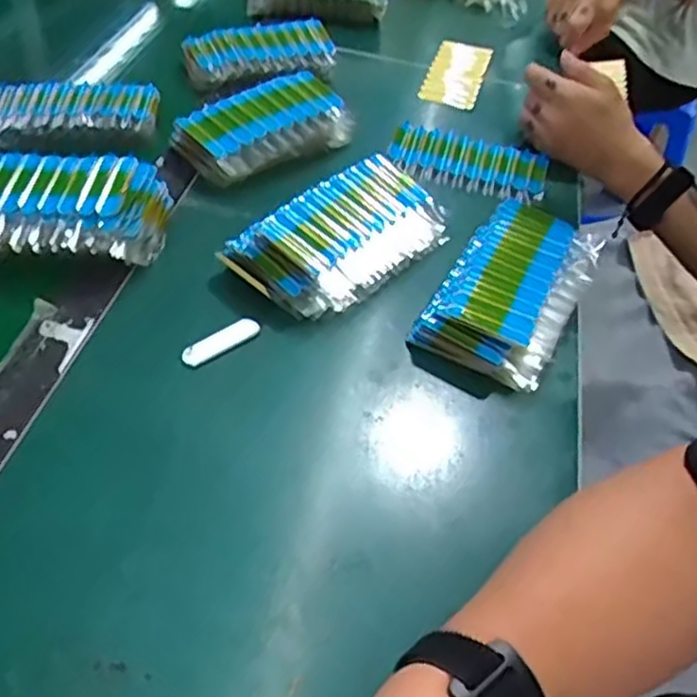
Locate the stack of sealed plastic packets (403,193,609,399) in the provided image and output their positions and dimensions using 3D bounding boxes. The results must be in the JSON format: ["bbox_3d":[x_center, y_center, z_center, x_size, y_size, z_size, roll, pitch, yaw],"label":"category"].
[{"bbox_3d":[0.127,-0.048,0.549,0.097,0.033,0.177,25,50,15],"label":"stack of sealed plastic packets"}]

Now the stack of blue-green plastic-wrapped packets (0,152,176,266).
[{"bbox_3d":[-0.236,-0.106,0.545,0.181,0.055,0.095,3,48,-4],"label":"stack of blue-green plastic-wrapped packets"}]

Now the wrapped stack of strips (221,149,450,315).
[{"bbox_3d":[-0.001,-0.088,0.564,0.178,0.045,0.095,-34,60,-31],"label":"wrapped stack of strips"}]

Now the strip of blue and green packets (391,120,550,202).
[{"bbox_3d":[0.116,-0.183,0.691,0.151,0.017,0.081,12,48,4],"label":"strip of blue and green packets"}]

